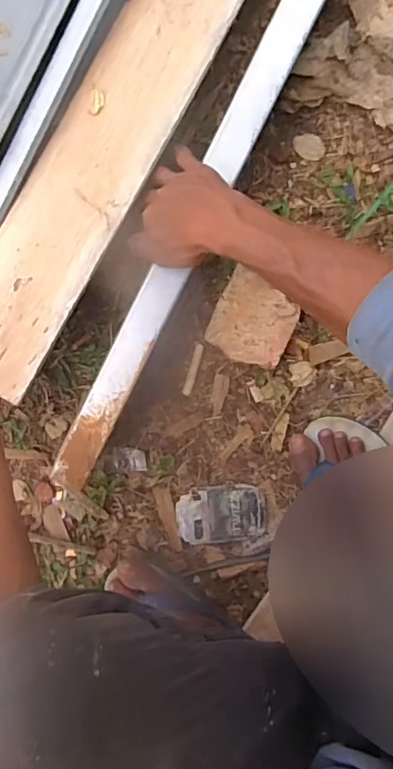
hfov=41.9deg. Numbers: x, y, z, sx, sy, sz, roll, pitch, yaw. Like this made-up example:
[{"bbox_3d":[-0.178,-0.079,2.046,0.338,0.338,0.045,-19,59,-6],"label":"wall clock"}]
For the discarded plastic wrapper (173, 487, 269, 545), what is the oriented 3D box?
[{"bbox_3d":[0.030,0.155,0.610,0.104,0.013,0.065,-9,97,0],"label":"discarded plastic wrapper"}]

